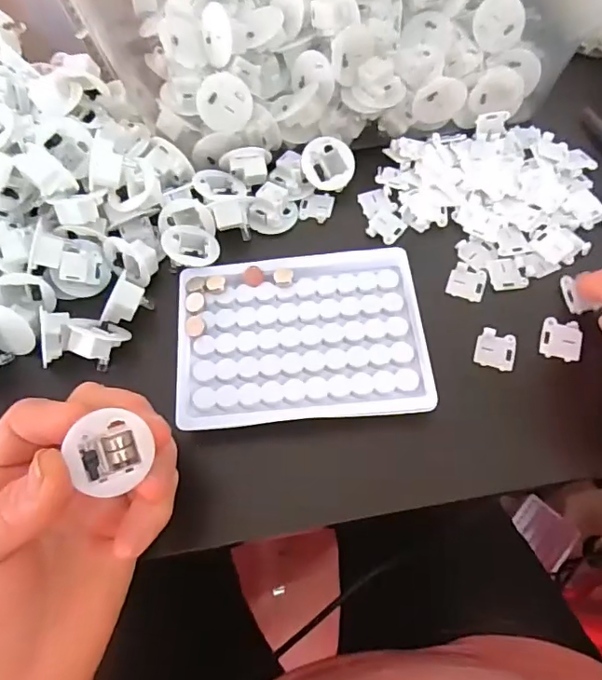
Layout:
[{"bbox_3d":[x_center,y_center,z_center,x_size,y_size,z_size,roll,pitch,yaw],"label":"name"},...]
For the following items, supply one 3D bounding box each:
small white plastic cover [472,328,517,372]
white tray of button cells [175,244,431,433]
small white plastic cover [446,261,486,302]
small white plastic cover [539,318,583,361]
[{"bbox_3d":[0.105,0.005,0.285,0.021,0.004,0.021,14,66,10],"label":"small white plastic cover"},{"bbox_3d":[0.000,-0.004,0.288,0.129,0.010,0.096,-5,64,1],"label":"white tray of button cells"},{"bbox_3d":[0.095,-0.034,0.305,0.021,0.004,0.022,17,67,11],"label":"small white plastic cover"},{"bbox_3d":[0.140,0.000,0.286,0.021,0.005,0.022,11,66,8],"label":"small white plastic cover"}]

